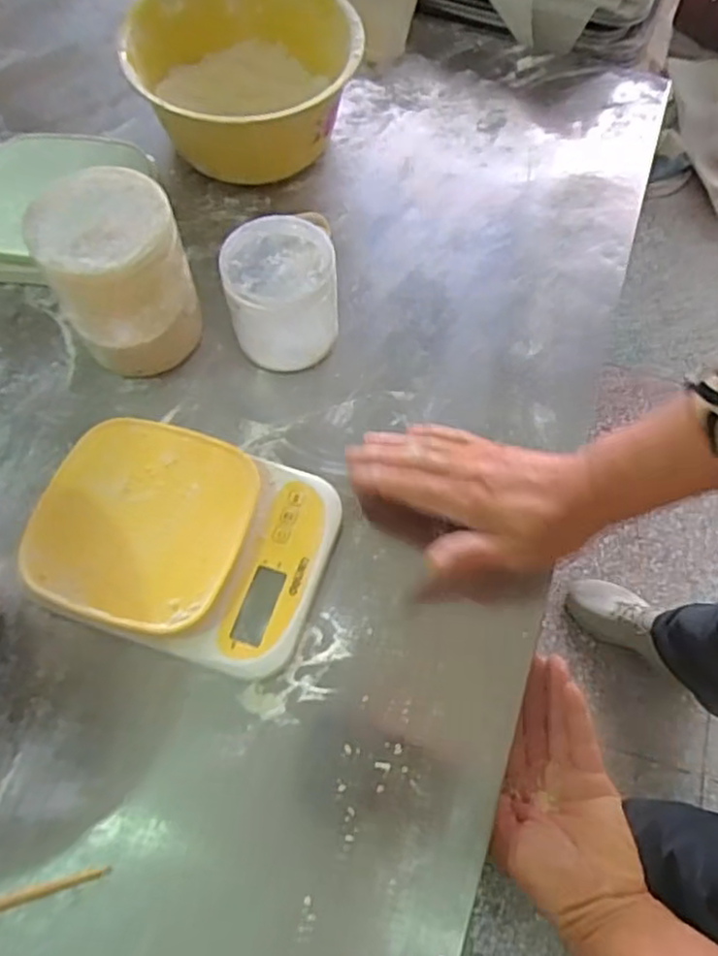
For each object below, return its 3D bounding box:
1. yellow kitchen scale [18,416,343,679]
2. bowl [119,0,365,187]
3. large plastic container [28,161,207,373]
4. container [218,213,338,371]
[{"bbox_3d":[-0.121,0.042,0.471,0.194,0.033,0.146,17,66,7],"label":"yellow kitchen scale"},{"bbox_3d":[-0.100,-0.360,0.623,0.202,0.097,0.192,0,65,-1],"label":"bowl"},{"bbox_3d":[-0.174,-0.148,0.510,0.099,0.124,0.095,0,65,-1],"label":"large plastic container"},{"bbox_3d":[-0.060,-0.143,0.530,0.080,0.087,0.079,-7,65,-4],"label":"container"}]

